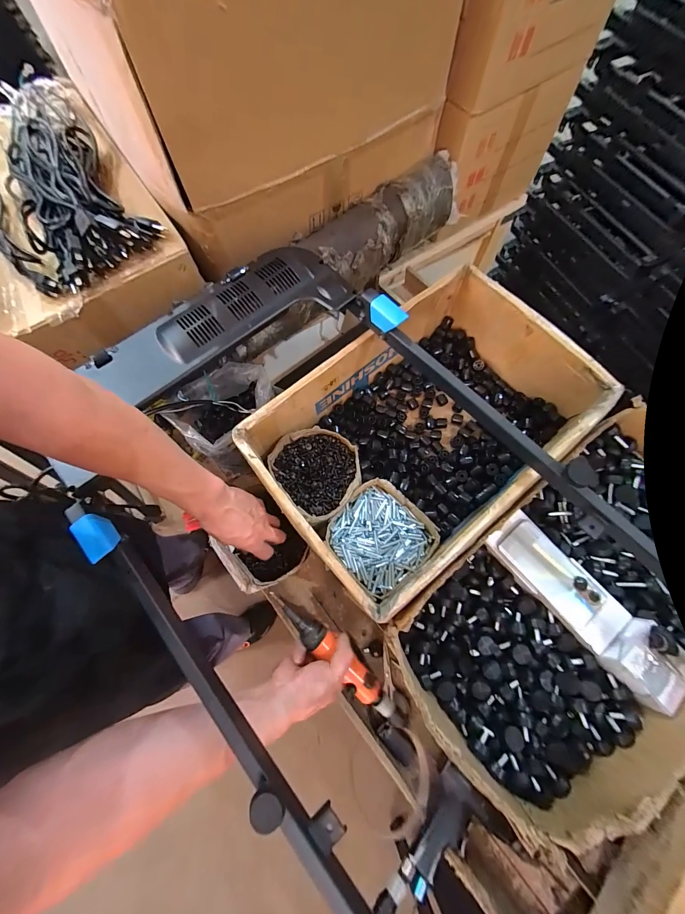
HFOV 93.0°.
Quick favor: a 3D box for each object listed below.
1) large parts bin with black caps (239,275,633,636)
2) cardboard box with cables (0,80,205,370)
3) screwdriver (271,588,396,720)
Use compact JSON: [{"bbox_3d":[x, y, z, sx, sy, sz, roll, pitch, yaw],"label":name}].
[{"bbox_3d":[0.142,-0.036,0.574,0.516,0.172,0.352,-39,75,-11],"label":"large parts bin with black caps"},{"bbox_3d":[-0.525,-0.431,0.552,0.329,0.097,0.543,-33,74,-10],"label":"cardboard box with cables"},{"bbox_3d":[-0.017,0.298,0.492,0.243,0.035,0.040,45,77,1],"label":"screwdriver"}]

